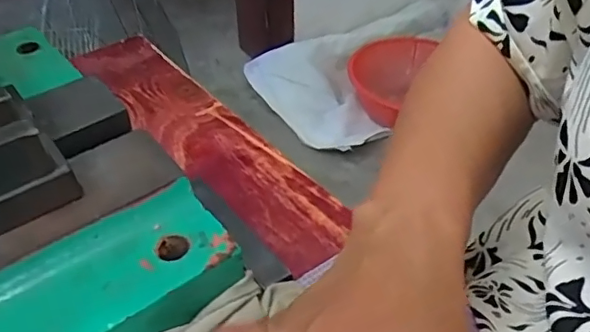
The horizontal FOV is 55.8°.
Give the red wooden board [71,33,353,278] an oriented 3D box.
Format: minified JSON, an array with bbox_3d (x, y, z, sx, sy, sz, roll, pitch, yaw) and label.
[{"bbox_3d":[-0.067,-0.025,0.397,0.061,0.006,0.274,-29,51,-30],"label":"red wooden board"}]

